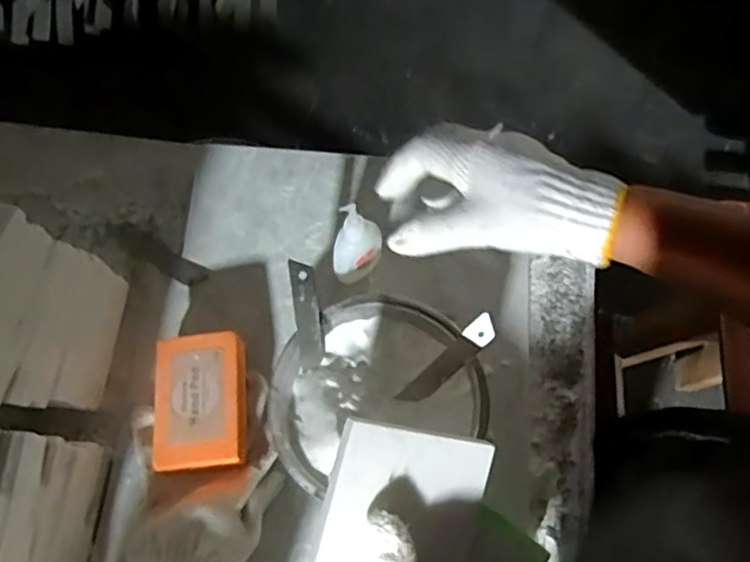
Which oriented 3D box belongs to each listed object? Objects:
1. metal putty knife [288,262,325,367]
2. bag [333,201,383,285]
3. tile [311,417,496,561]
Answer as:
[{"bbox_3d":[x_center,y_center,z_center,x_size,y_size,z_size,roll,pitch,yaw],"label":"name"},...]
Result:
[{"bbox_3d":[-0.048,0.024,0.447,0.019,0.004,0.080,-10,110,-16],"label":"metal putty knife"},{"bbox_3d":[-0.013,-0.027,0.464,0.036,0.092,0.022,0,67,-1],"label":"bag"},{"bbox_3d":[0.018,0.138,0.366,0.107,0.010,0.106,16,96,-26],"label":"tile"}]

